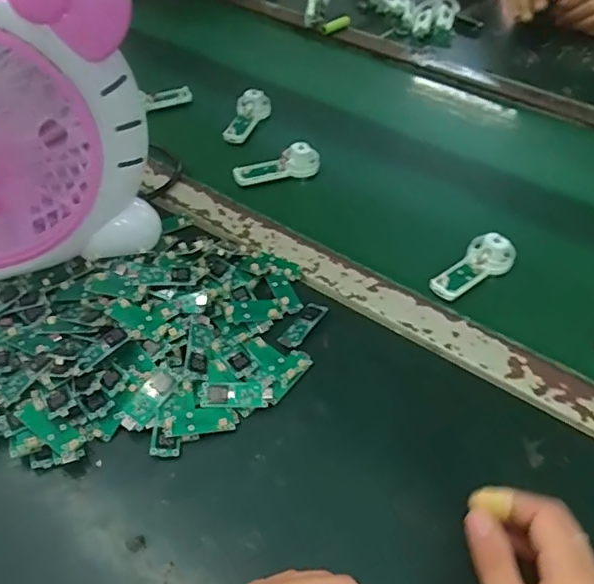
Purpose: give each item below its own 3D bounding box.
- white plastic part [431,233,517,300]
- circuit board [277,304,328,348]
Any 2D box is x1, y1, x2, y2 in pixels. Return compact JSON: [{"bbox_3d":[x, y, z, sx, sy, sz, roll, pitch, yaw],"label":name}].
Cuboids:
[{"bbox_3d":[0.161,-0.023,0.502,0.084,0.027,0.038,-35,58,-29],"label":"white plastic part"},{"bbox_3d":[0.005,0.026,0.457,0.018,0.004,0.051,30,53,21],"label":"circuit board"}]

